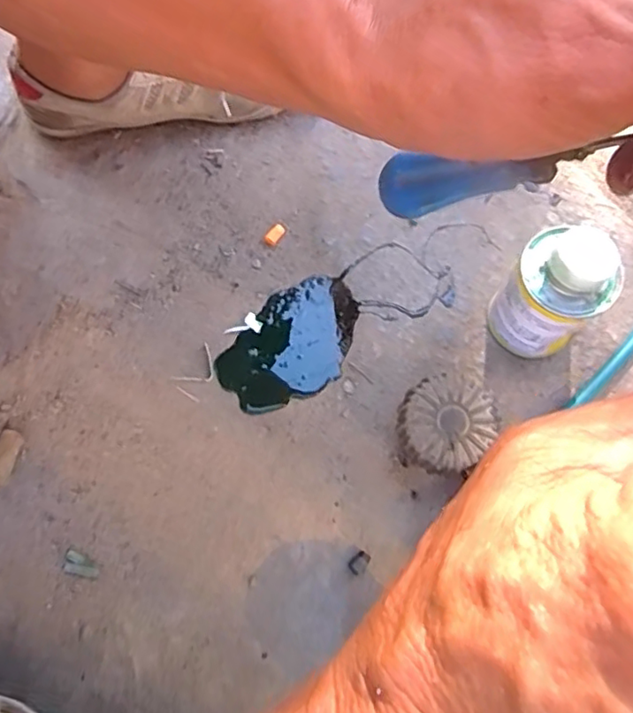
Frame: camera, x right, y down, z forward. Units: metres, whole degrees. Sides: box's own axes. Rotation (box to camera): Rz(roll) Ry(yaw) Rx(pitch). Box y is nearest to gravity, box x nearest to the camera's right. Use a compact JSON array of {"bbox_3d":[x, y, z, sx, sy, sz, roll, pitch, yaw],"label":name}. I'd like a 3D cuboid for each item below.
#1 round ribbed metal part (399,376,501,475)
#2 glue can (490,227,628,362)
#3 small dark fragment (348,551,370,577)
[{"bbox_3d":[0.093,0.051,0.432,0.063,0.041,0.067,0,69,0],"label":"round ribbed metal part"},{"bbox_3d":[0.164,-0.042,0.416,0.064,0.121,0.054,39,74,14],"label":"glue can"},{"bbox_3d":[0.031,0.147,0.417,0.016,0.005,0.011,-42,76,-12],"label":"small dark fragment"}]

